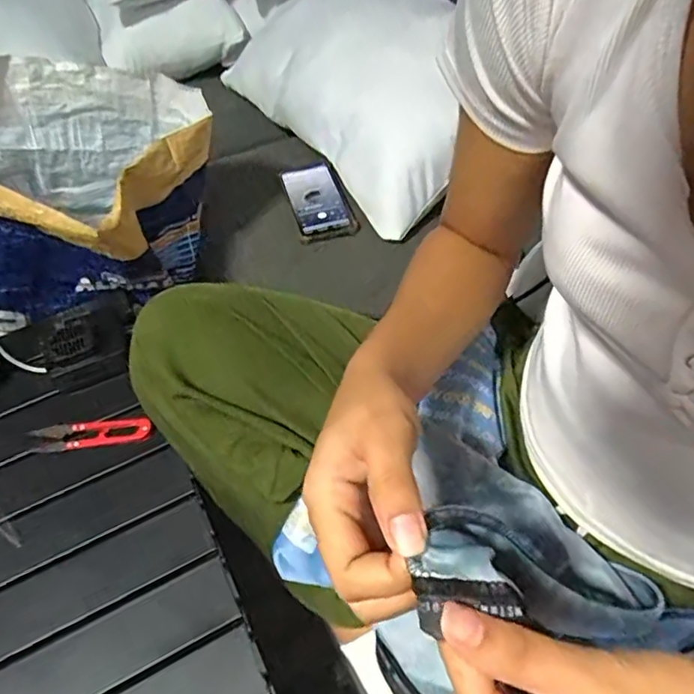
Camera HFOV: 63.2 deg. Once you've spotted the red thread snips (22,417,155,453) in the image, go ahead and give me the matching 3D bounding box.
[{"bbox_3d":[-0.246,0.082,0.542,0.121,0.013,0.029,-5,51,-1],"label":"red thread snips"}]

